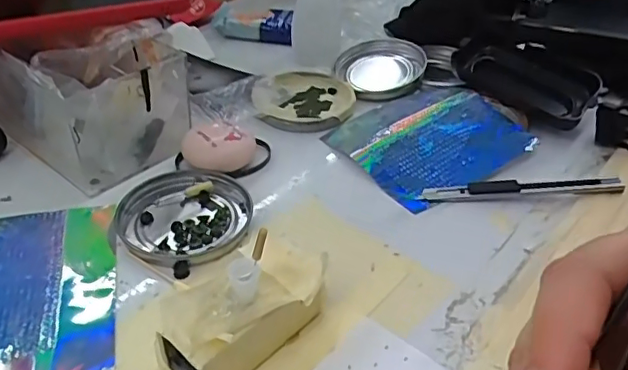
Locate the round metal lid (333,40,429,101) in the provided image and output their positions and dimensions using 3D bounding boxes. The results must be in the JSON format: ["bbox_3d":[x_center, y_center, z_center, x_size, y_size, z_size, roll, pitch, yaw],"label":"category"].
[{"bbox_3d":[0.056,-0.102,0.492,0.073,0.014,0.078,1,38,-1],"label":"round metal lid"}]

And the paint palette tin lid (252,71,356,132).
[{"bbox_3d":[-0.008,-0.070,0.462,0.078,0.014,0.083,1,38,-2],"label":"paint palette tin lid"}]

